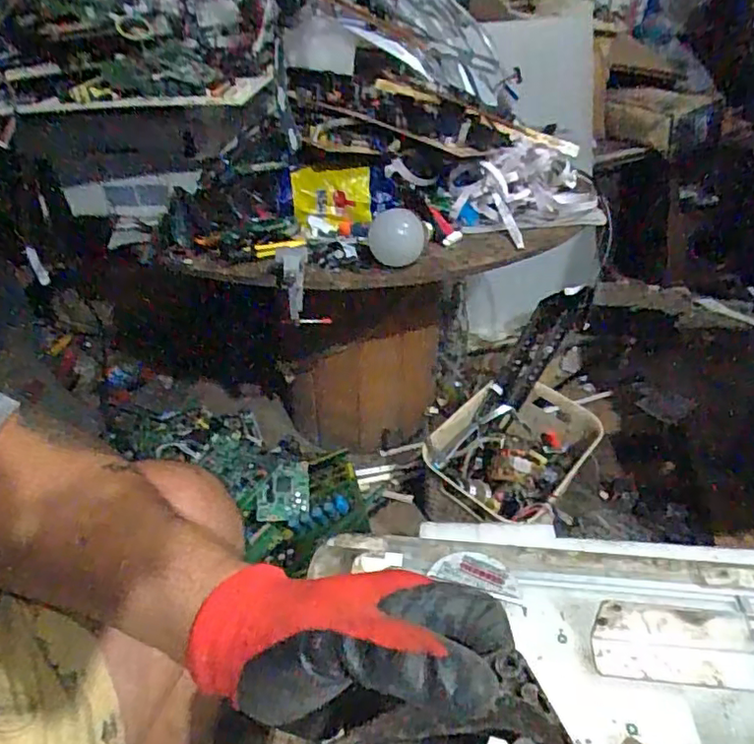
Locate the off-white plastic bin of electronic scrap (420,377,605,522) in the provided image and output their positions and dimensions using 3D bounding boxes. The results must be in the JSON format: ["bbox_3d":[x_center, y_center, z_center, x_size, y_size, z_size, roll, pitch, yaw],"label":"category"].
[{"bbox_3d":[0.227,0.119,0.961,0.202,0.118,0.297,24,42,33],"label":"off-white plastic bin of electronic scrap"}]

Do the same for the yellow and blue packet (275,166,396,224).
[{"bbox_3d":[-0.052,-0.222,0.751,0.142,0.060,0.042,2,34,7],"label":"yellow and blue packet"}]

